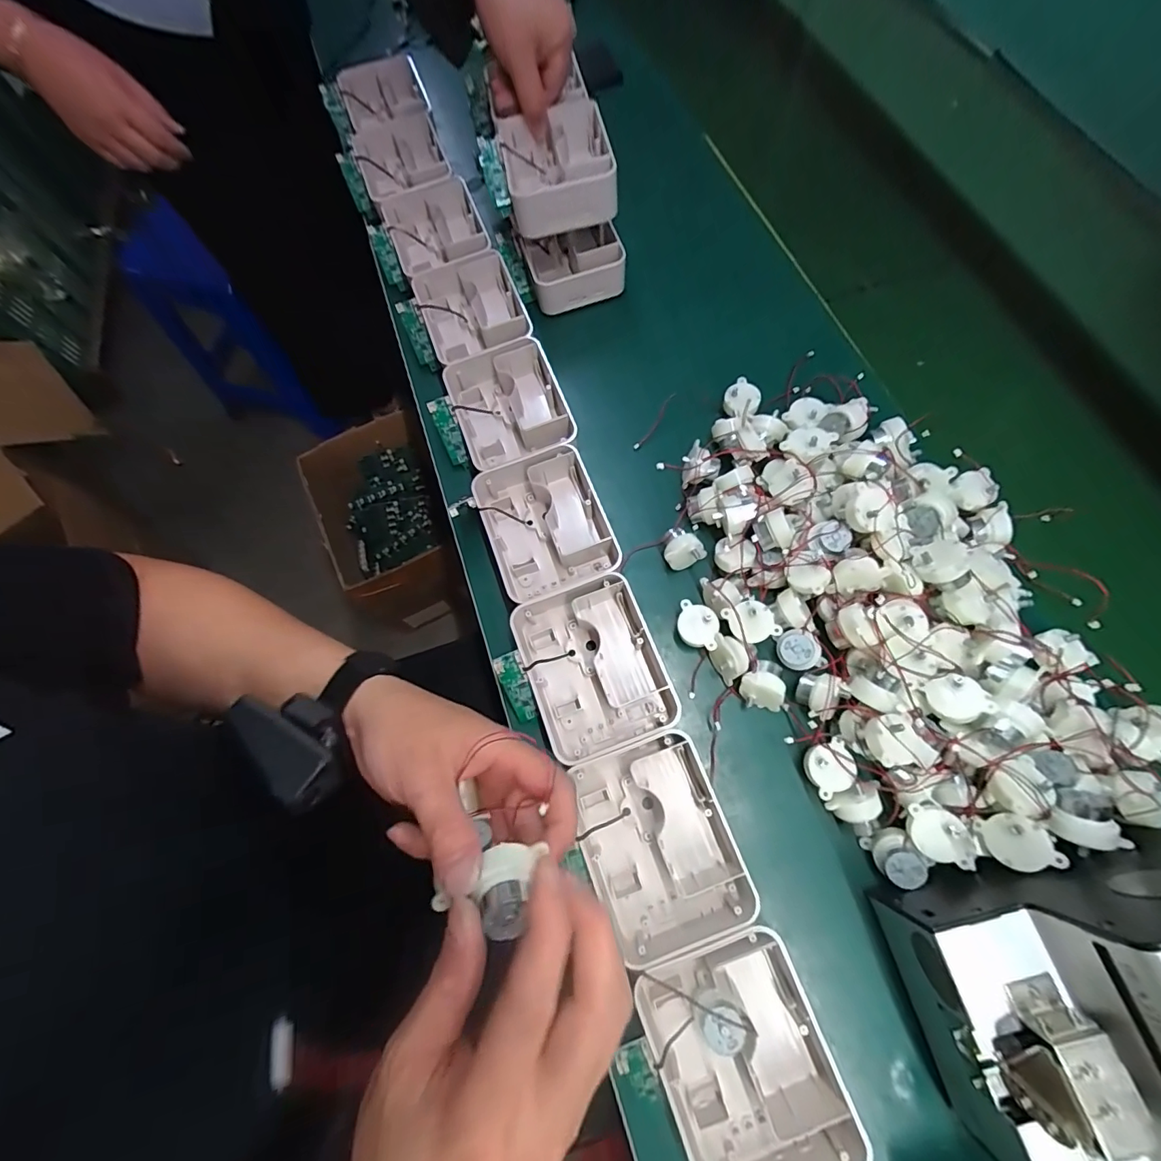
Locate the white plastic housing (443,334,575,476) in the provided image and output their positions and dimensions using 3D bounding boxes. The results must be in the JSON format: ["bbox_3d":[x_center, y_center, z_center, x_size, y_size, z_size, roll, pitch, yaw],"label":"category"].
[{"bbox_3d":[-0.067,-0.160,0.476,0.100,0.055,0.126,-20,70,-4],"label":"white plastic housing"}]

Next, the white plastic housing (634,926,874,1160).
[{"bbox_3d":[0.100,0.297,0.303,0.099,0.042,0.132,-20,70,-4],"label":"white plastic housing"}]

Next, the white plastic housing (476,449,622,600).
[{"bbox_3d":[-0.030,-0.049,0.427,0.101,0.036,0.129,-18,70,-4],"label":"white plastic housing"}]

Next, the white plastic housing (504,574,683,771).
[{"bbox_3d":[0.010,0.068,0.388,0.103,0.041,0.128,-20,70,-4],"label":"white plastic housing"}]

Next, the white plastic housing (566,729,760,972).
[{"bbox_3d":[0.052,0.184,0.344,0.100,0.038,0.129,-19,70,-4],"label":"white plastic housing"}]

